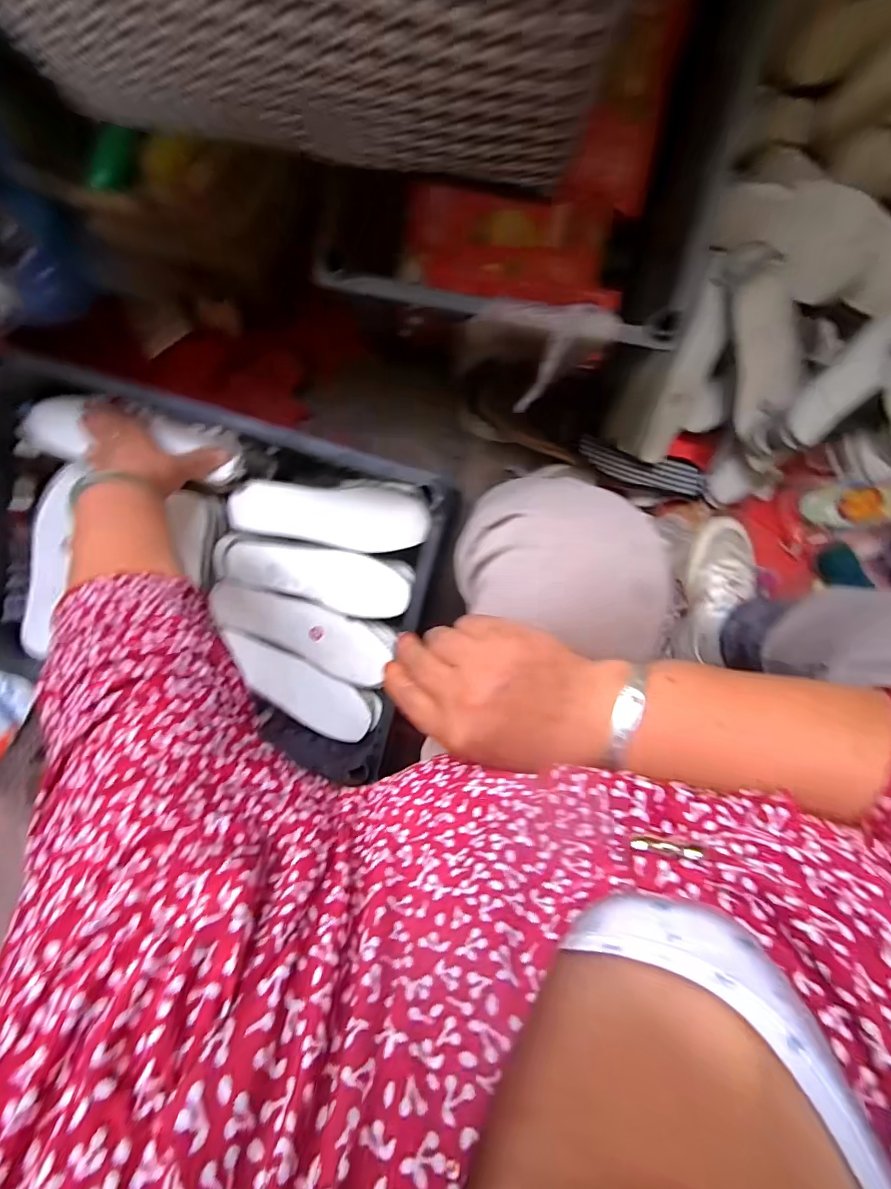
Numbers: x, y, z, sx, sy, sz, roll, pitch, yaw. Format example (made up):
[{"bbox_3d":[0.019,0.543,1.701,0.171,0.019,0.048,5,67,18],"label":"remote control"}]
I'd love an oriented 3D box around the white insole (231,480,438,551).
[{"bbox_3d":[-0.133,-0.087,0.520,0.215,0.022,0.068,4,99,2],"label":"white insole"}]

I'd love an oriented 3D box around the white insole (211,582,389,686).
[{"bbox_3d":[-0.180,0.038,0.554,0.204,0.007,0.069,23,100,-1],"label":"white insole"}]

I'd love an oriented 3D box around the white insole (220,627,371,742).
[{"bbox_3d":[-0.180,0.112,0.554,0.194,0.019,0.065,29,93,5],"label":"white insole"}]

